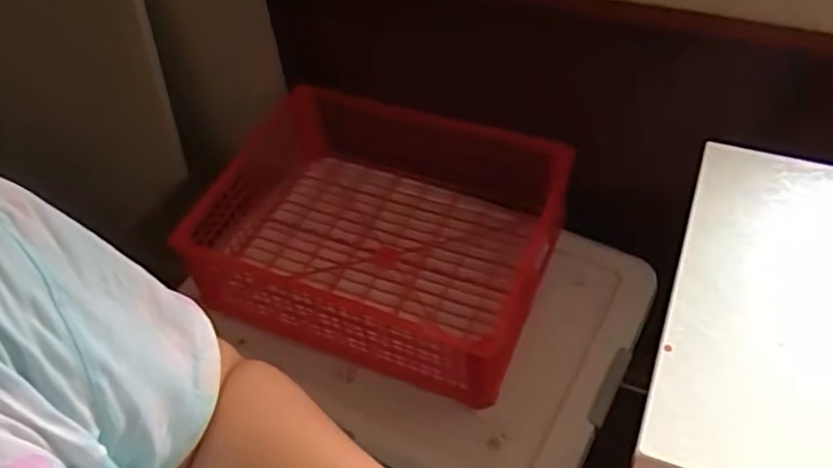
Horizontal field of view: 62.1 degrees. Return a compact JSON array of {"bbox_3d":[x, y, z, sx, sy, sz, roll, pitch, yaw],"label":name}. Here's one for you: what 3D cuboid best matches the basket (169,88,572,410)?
[{"bbox_3d":[-0.066,-0.010,0.961,0.468,0.157,0.329,15,51,18],"label":"basket"}]

